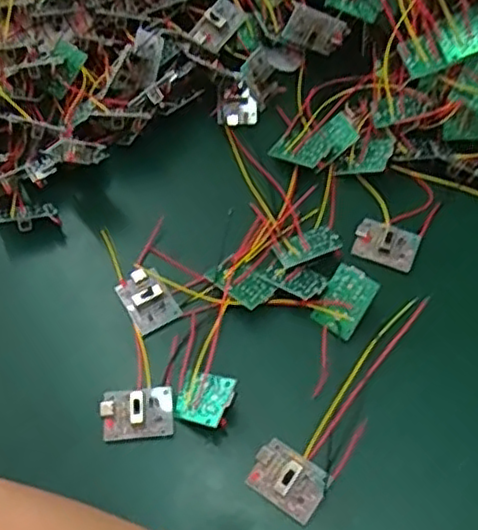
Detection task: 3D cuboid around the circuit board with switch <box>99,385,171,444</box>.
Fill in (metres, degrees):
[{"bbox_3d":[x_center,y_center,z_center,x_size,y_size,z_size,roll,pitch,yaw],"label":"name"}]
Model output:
[{"bbox_3d":[-0.053,0.076,0.349,0.036,0.013,0.026,-7,59,-4],"label":"circuit board with switch"}]

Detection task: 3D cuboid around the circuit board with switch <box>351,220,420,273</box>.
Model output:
[{"bbox_3d":[0.088,-0.013,0.401,0.036,0.006,0.027,17,61,10],"label":"circuit board with switch"}]

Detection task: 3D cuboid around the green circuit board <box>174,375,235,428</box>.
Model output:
[{"bbox_3d":[-0.018,0.069,0.348,0.033,0.005,0.025,2,62,41],"label":"green circuit board"}]

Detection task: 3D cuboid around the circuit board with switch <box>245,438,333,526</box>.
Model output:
[{"bbox_3d":[0.024,0.104,0.331,0.036,0.013,0.026,31,64,18],"label":"circuit board with switch"}]

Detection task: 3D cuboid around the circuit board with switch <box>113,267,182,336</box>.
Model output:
[{"bbox_3d":[-0.052,0.018,0.382,0.026,0.011,0.035,-28,63,-15],"label":"circuit board with switch"}]

